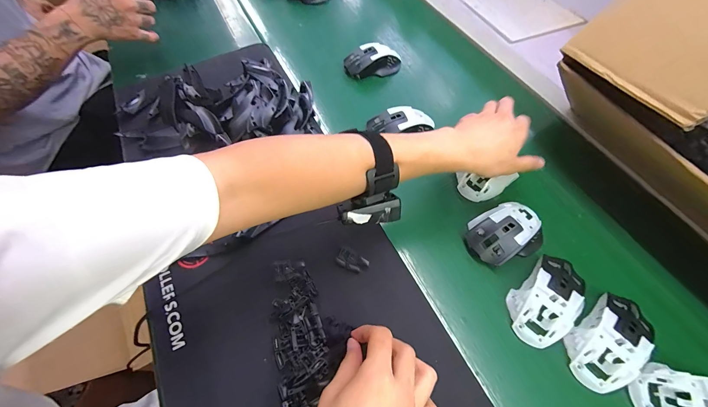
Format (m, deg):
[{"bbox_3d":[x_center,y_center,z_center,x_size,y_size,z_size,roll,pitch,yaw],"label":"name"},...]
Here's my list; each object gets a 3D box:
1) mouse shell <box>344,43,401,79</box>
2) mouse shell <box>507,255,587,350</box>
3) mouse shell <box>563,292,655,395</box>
[{"bbox_3d":[0.039,-0.282,0.590,0.111,0.037,0.060,-17,61,-11],"label":"mouse shell"},{"bbox_3d":[0.231,0.112,0.353,0.113,0.033,0.067,-37,66,-20],"label":"mouse shell"},{"bbox_3d":[0.287,0.152,0.331,0.114,0.036,0.065,-33,65,-19],"label":"mouse shell"}]

